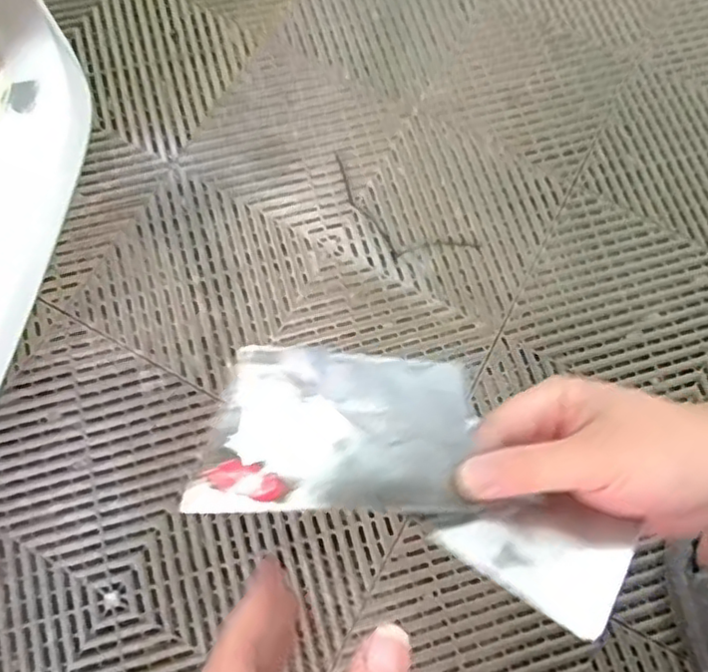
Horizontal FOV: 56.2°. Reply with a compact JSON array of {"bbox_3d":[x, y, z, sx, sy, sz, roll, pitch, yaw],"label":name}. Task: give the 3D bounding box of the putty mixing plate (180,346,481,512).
[{"bbox_3d":[-0.005,0.043,0.306,0.130,0.006,0.072,5,68,-20],"label":"putty mixing plate"}]

